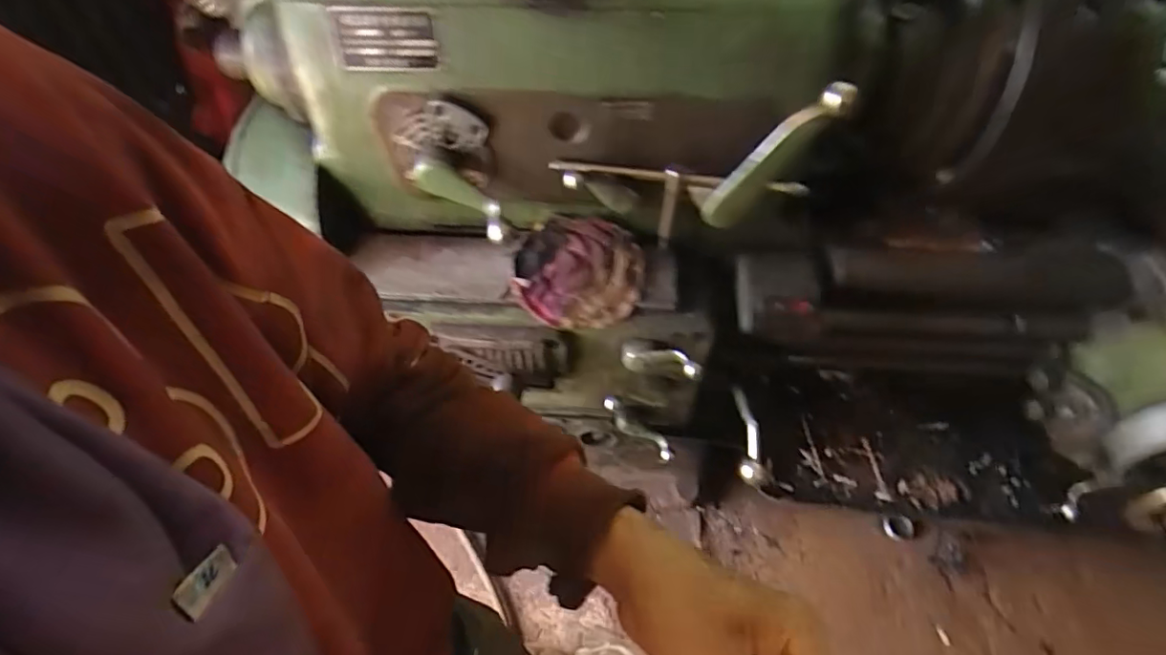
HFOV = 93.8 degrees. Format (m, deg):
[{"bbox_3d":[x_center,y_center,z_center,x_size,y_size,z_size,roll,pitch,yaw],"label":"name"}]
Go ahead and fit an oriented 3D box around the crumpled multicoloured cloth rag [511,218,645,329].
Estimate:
[{"bbox_3d":[-0.005,-0.081,0.799,0.182,0.072,0.147,2,53,1],"label":"crumpled multicoloured cloth rag"}]

